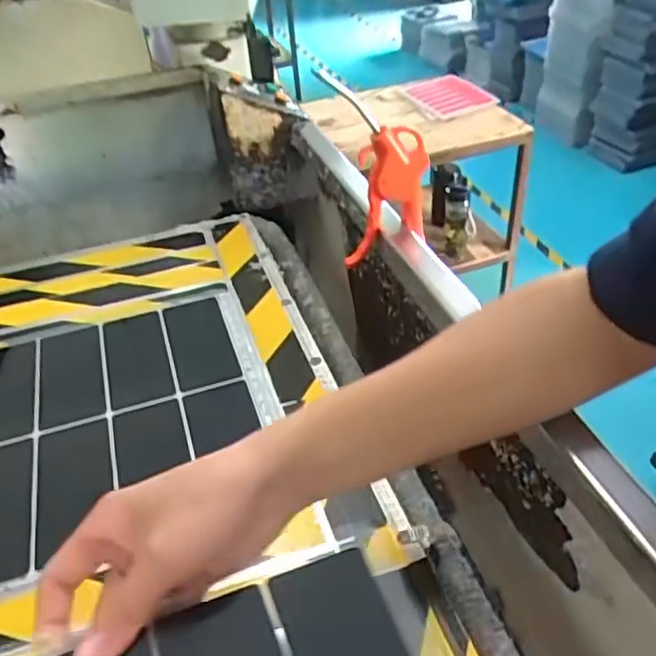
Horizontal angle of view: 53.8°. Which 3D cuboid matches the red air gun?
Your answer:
[{"bbox_3d":[0.057,-0.123,0.608,0.079,0.130,0.027,-16,40,-14],"label":"red air gun"}]

